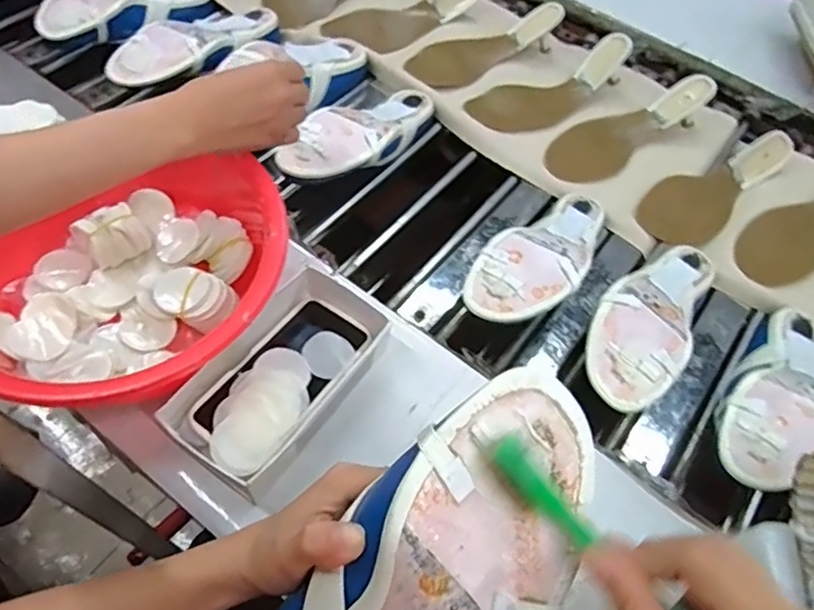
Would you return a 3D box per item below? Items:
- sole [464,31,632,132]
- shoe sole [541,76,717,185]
[{"bbox_3d":[0.201,-0.302,0.837,0.246,0.044,0.095,-27,63,-6],"label":"sole"},{"bbox_3d":[0.287,-0.241,0.793,0.248,0.055,0.094,-30,65,-21],"label":"shoe sole"}]

